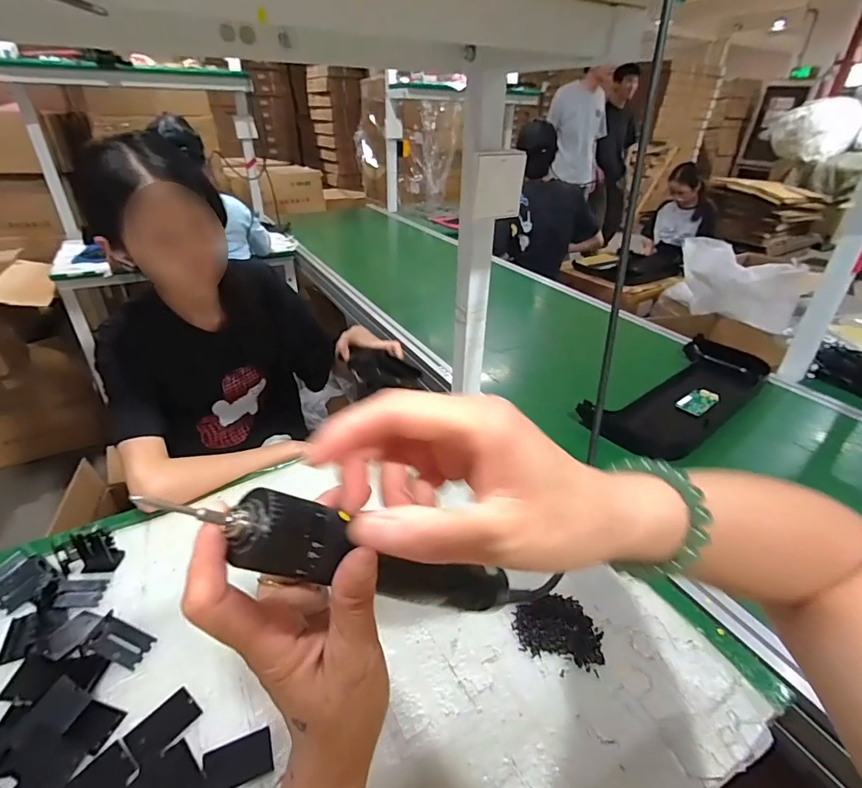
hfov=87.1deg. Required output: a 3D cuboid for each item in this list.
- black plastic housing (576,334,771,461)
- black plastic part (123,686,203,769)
[{"bbox_3d":[0.524,-0.008,0.936,0.518,0.042,0.177,-22,39,-33],"label":"black plastic housing"},{"bbox_3d":[-0.241,0.298,0.410,0.038,0.005,0.055,21,37,28],"label":"black plastic part"}]

